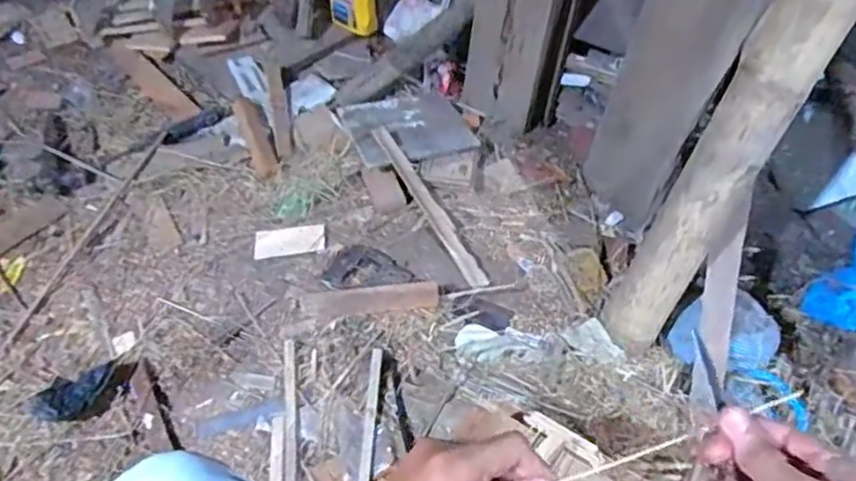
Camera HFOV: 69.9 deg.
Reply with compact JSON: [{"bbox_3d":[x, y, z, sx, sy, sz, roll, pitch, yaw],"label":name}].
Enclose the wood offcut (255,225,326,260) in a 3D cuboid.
[{"bbox_3d":[-0.250,0.002,1.111,0.125,0.010,0.069,-4,49,-5],"label":"wood offcut"}]

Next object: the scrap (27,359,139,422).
[{"bbox_3d":[-0.513,0.229,0.915,0.141,0.021,0.076,-13,51,-12],"label":"scrap"}]

